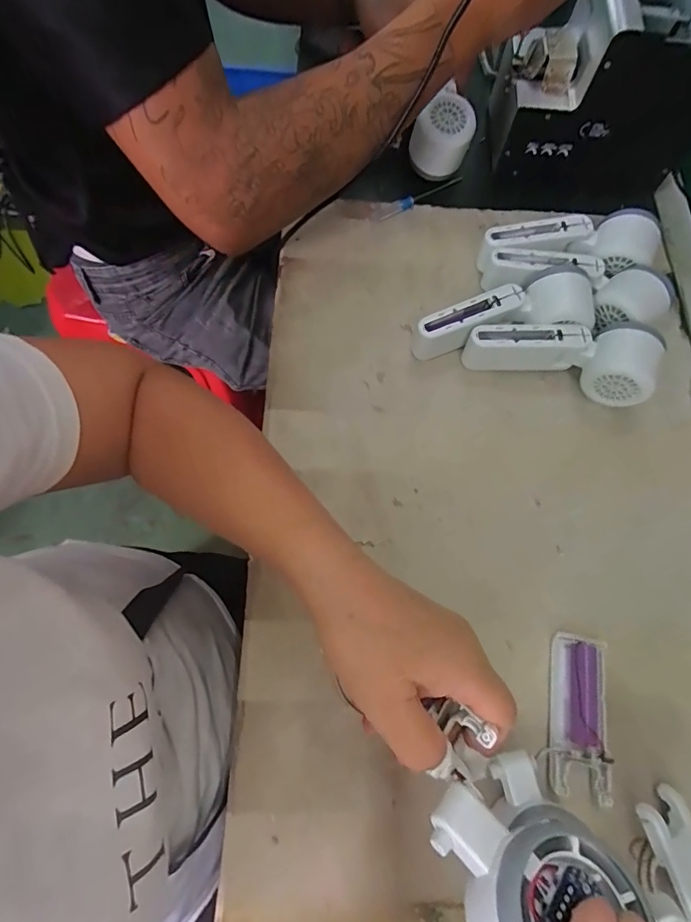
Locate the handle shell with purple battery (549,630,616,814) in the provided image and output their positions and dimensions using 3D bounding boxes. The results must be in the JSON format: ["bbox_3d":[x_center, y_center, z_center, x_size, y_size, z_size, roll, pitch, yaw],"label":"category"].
[{"bbox_3d":[0.168,0.181,0.336,0.037,0.015,0.103,10,70,1],"label":"handle shell with purple battery"}]

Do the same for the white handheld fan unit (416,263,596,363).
[{"bbox_3d":[0.141,-0.130,0.424,0.160,0.052,0.052,-10,71,-6],"label":"white handheld fan unit"}]

